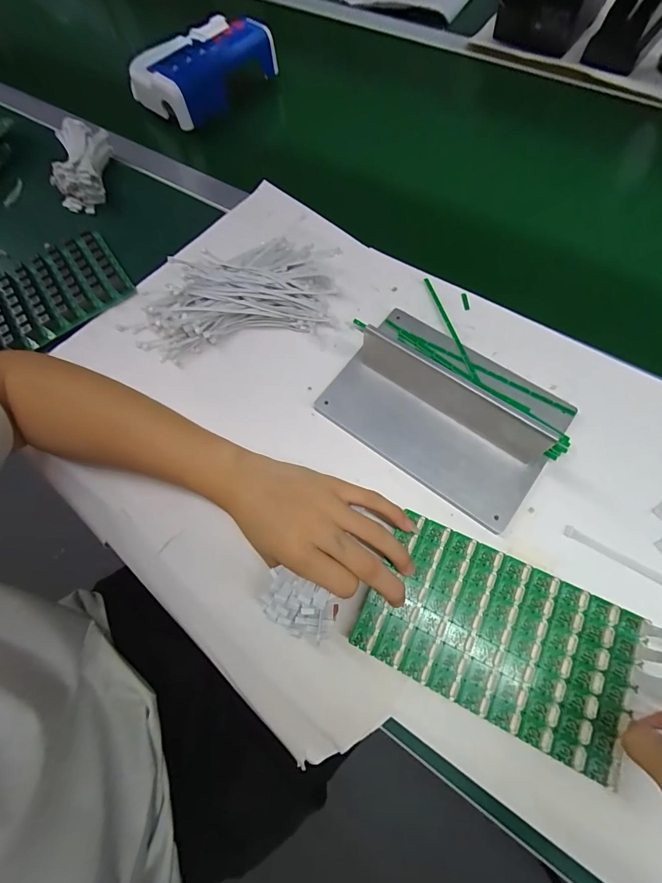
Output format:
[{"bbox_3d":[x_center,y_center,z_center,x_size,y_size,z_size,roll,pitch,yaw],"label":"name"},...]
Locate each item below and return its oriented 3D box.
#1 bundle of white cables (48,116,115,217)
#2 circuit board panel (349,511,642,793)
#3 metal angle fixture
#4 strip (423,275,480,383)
[{"bbox_3d":[-0.310,-0.344,0.463,0.057,0.050,0.097,-4,68,1],"label":"bundle of white cables"},{"bbox_3d":[0.122,0.142,0.275,0.186,0.004,0.111,24,75,12],"label":"circuit board panel"},{"bbox_3d":[0.103,-0.040,0.322,0.198,0.054,0.137,35,75,15],"label":"metal angle fixture"},{"bbox_3d":[0.120,-0.112,0.368,0.007,0.006,0.132,-14,69,-3],"label":"strip"}]

